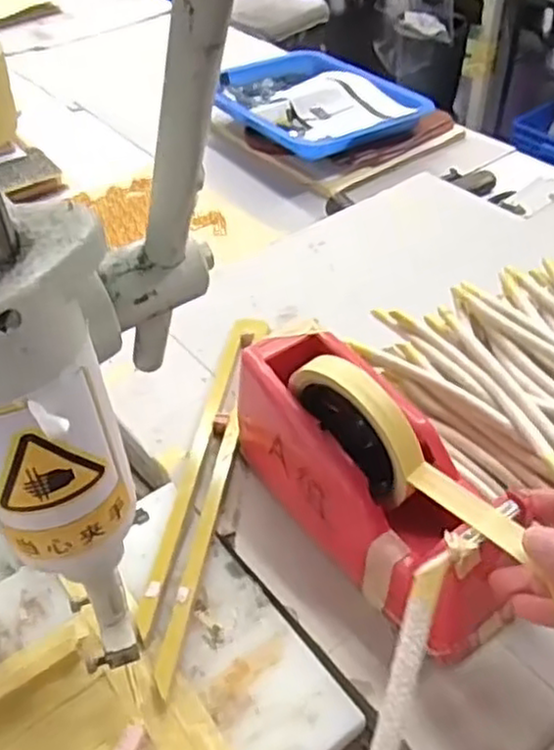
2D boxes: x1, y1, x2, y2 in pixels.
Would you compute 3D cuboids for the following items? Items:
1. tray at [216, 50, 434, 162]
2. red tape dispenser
[{"bbox_3d":[0.037,-0.372,0.963,0.209,0.035,0.270,-31,51,-27],"label":"tray"},{"bbox_3d":[0.057,0.052,0.416,0.072,0.116,0.193,-27,49,-23],"label":"red tape dispenser"}]

